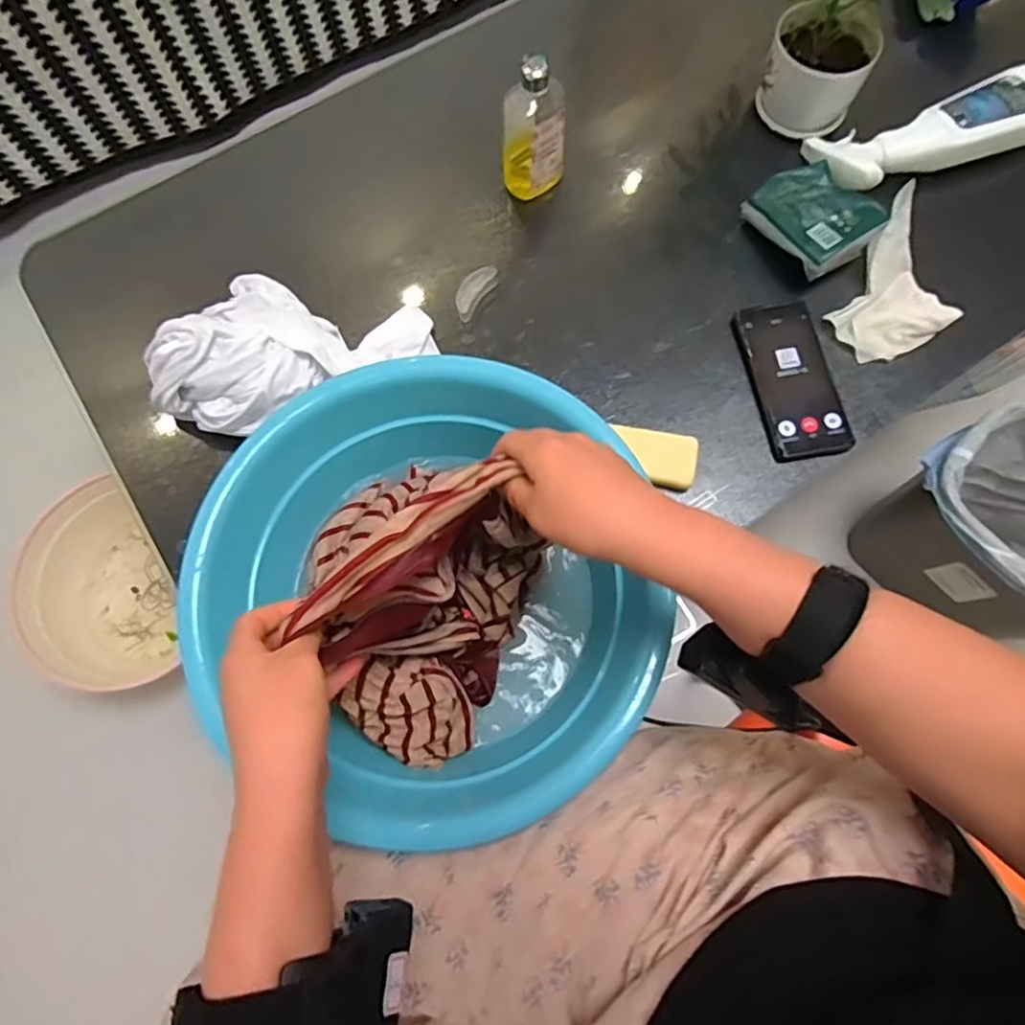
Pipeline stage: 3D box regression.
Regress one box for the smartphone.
[{"bbox_3d":[0.277,-0.134,0.618,0.078,0.018,0.165,-11,73,-3],"label":"smartphone"}]

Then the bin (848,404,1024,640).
[{"bbox_3d":[0.679,0.054,0.893,0.229,0.325,0.309,-30,75,-8],"label":"bin"}]

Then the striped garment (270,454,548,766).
[{"bbox_3d":[-0.069,0.052,0.454,0.162,0.176,0.234,-21,74,-6],"label":"striped garment"}]

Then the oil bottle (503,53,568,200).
[{"bbox_3d":[0.023,-0.386,0.633,0.064,0.132,0.039,0,73,1],"label":"oil bottle"}]

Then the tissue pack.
[{"bbox_3d":[0.308,-0.305,0.640,0.089,0.040,0.111,-35,76,-9],"label":"tissue pack"}]

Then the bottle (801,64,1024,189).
[{"bbox_3d":[0.460,-0.409,0.663,0.257,0.049,0.089,-15,74,-4],"label":"bottle"}]

